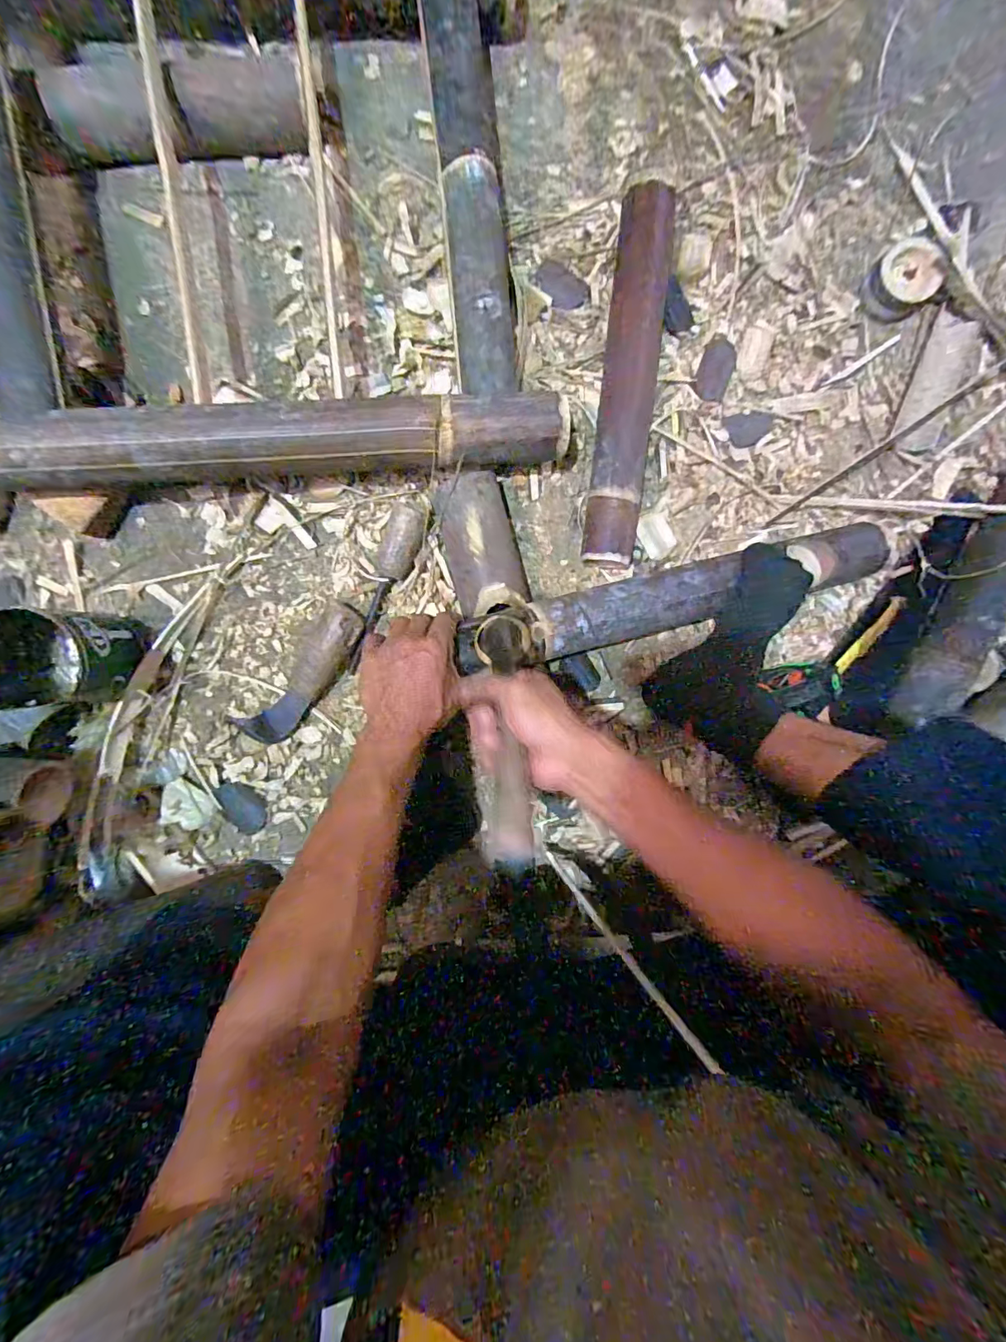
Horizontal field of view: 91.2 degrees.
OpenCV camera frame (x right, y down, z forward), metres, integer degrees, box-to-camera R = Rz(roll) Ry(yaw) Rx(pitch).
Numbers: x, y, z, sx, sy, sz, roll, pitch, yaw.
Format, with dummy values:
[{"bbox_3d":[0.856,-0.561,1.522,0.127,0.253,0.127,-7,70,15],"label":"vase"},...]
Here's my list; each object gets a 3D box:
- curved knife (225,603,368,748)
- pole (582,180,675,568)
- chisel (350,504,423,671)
[{"bbox_3d":[-0.234,0.003,0.577,0.065,0.033,0.188,39,91,-4],"label":"curved knife"},{"bbox_3d":[0.143,-0.318,0.558,0.067,0.061,0.385,6,94,-4],"label":"pole"},{"bbox_3d":[-0.142,-0.097,0.582,0.047,0.042,0.203,24,106,-3],"label":"chisel"}]

